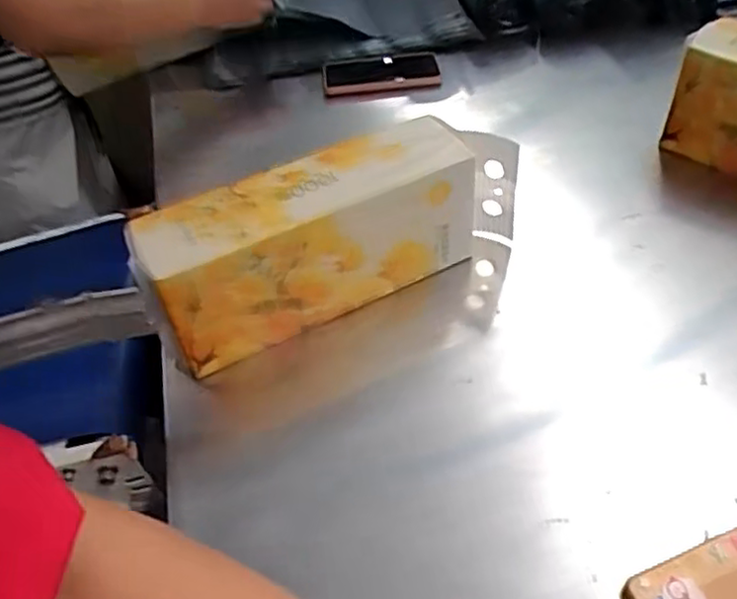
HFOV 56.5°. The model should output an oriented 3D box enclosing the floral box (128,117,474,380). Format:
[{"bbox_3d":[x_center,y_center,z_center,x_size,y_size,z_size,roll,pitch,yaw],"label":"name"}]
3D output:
[{"bbox_3d":[-0.038,-0.059,0.645,0.324,0.127,0.095,-25,49,-16],"label":"floral box"}]

